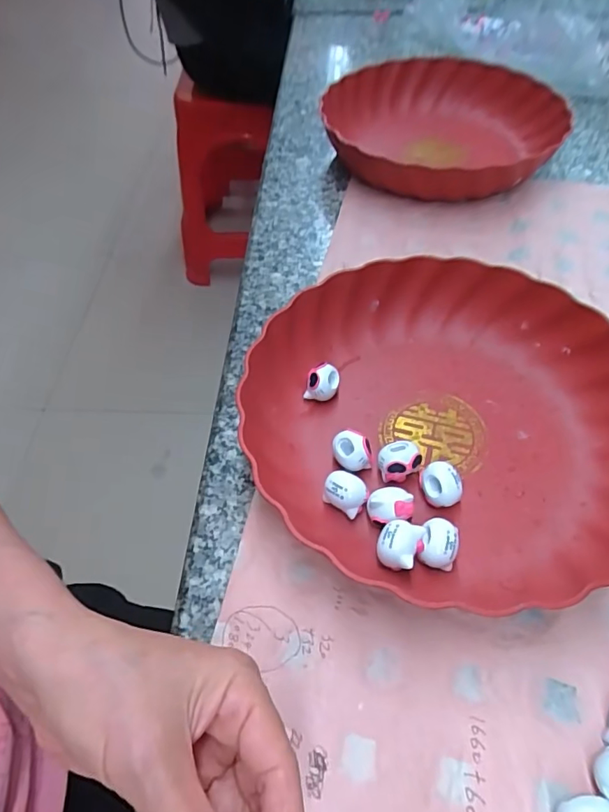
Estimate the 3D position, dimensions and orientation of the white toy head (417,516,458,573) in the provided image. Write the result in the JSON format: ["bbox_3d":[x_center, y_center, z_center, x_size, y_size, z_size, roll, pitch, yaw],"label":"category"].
[{"bbox_3d":[0.075,0.078,0.287,0.020,0.021,0.024,14,55,12],"label":"white toy head"}]

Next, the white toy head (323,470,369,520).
[{"bbox_3d":[0.025,0.052,0.307,0.024,0.021,0.021,32,60,23],"label":"white toy head"}]

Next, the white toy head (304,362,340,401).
[{"bbox_3d":[0.012,-0.016,0.354,0.021,0.026,0.020,12,55,12],"label":"white toy head"}]

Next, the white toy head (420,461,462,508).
[{"bbox_3d":[0.081,0.048,0.307,0.025,0.022,0.021,19,56,16],"label":"white toy head"}]

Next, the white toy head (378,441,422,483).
[{"bbox_3d":[0.058,0.035,0.318,0.025,0.023,0.019,-5,53,-2],"label":"white toy head"}]

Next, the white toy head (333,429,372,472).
[{"bbox_3d":[0.030,0.030,0.323,0.022,0.024,0.021,-6,53,-2],"label":"white toy head"}]

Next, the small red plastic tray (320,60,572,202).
[{"bbox_3d":[0.145,-0.292,0.539,0.232,0.053,0.212,-4,53,-1],"label":"small red plastic tray"}]

